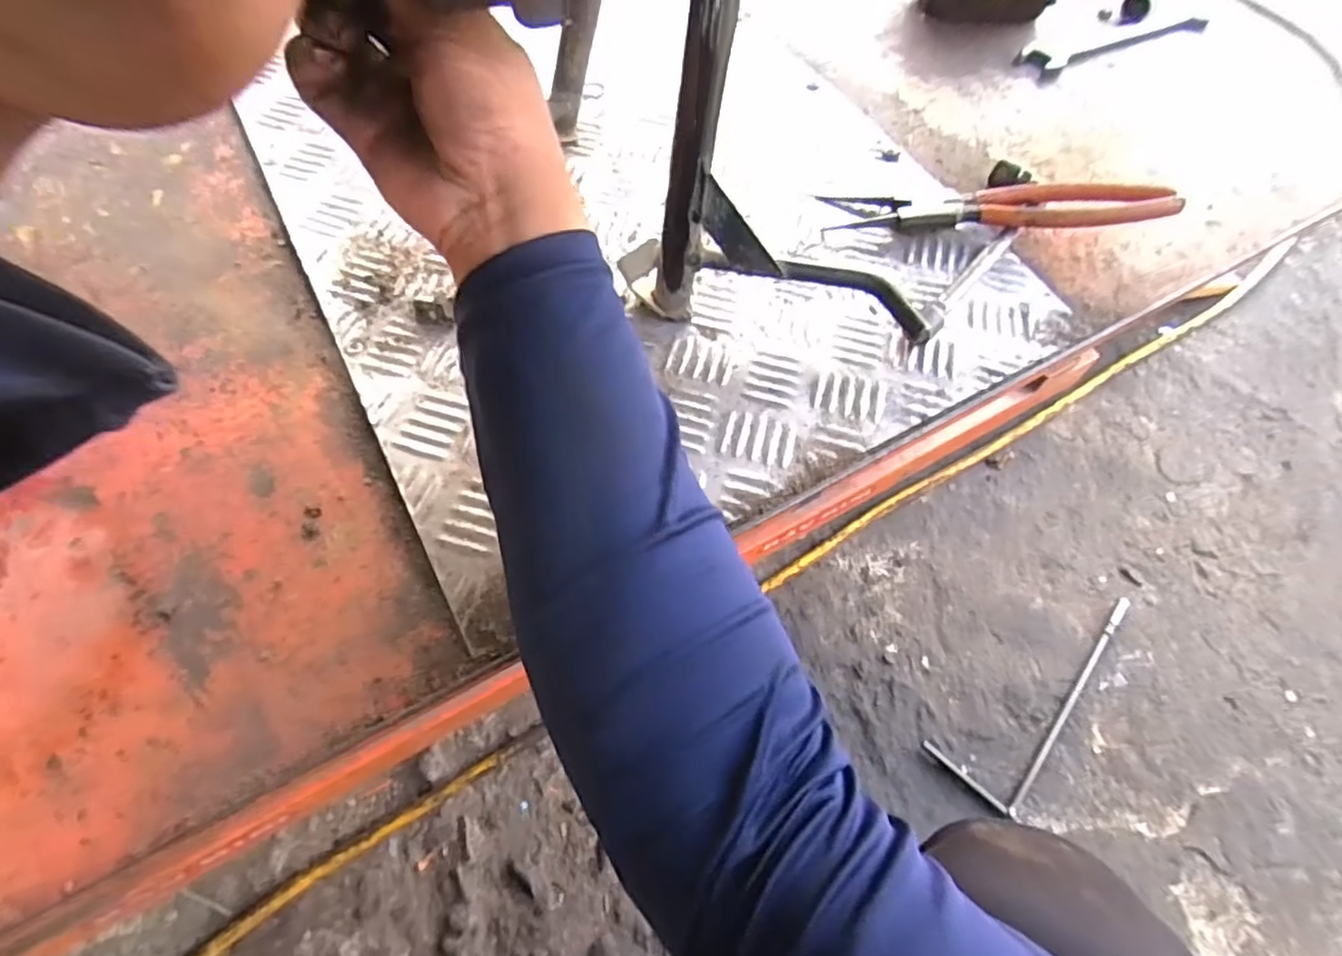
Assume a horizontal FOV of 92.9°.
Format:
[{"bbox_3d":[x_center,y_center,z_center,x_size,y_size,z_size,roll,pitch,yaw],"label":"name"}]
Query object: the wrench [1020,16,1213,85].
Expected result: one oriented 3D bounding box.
[{"bbox_3d":[0.362,-0.353,0.521,0.153,0.021,0.030,-17,64,-11],"label":"wrench"}]

